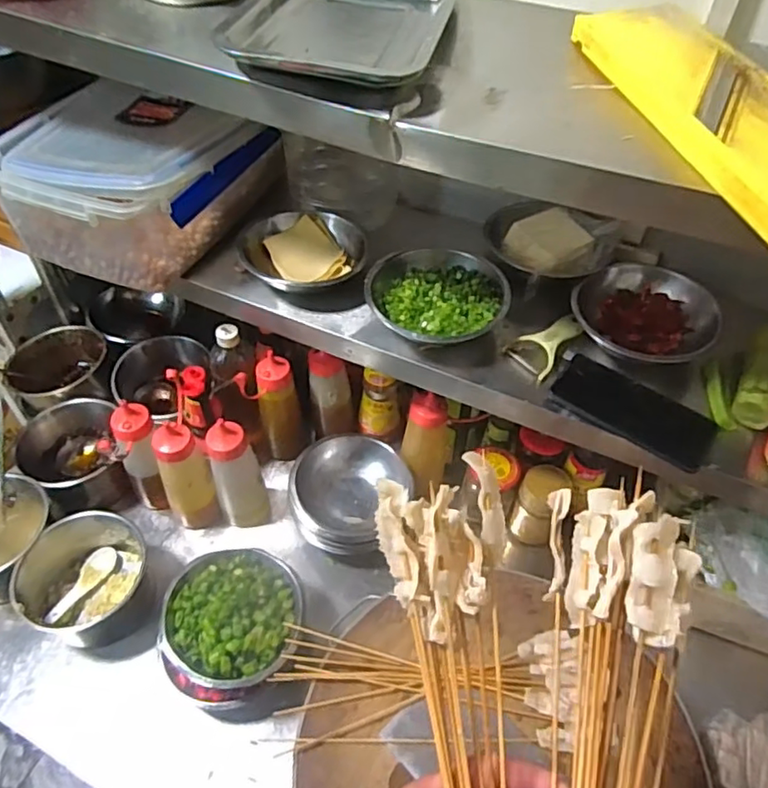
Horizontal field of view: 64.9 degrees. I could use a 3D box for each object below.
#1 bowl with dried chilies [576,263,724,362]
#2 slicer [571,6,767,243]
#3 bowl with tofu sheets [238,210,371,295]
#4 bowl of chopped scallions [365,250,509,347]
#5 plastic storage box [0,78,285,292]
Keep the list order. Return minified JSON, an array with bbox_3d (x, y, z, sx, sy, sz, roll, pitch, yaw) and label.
[{"bbox_3d":[0.303,-0.093,0.699,0.134,0.060,0.147,1,49,-1],"label":"bowl with dried chilies"},{"bbox_3d":[0.267,-0.239,0.492,0.104,0.029,0.346,-6,50,-7],"label":"slicer"},{"bbox_3d":[-0.105,-0.191,0.792,0.164,0.058,0.143,0,49,-2],"label":"bowl with tofu sheets"},{"bbox_3d":[0.060,-0.111,0.721,0.147,0.063,0.155,1,49,-1],"label":"bowl of chopped scallions"},{"bbox_3d":[-0.323,-0.283,0.780,0.264,0.137,0.278,21,52,15],"label":"plastic storage box"}]

